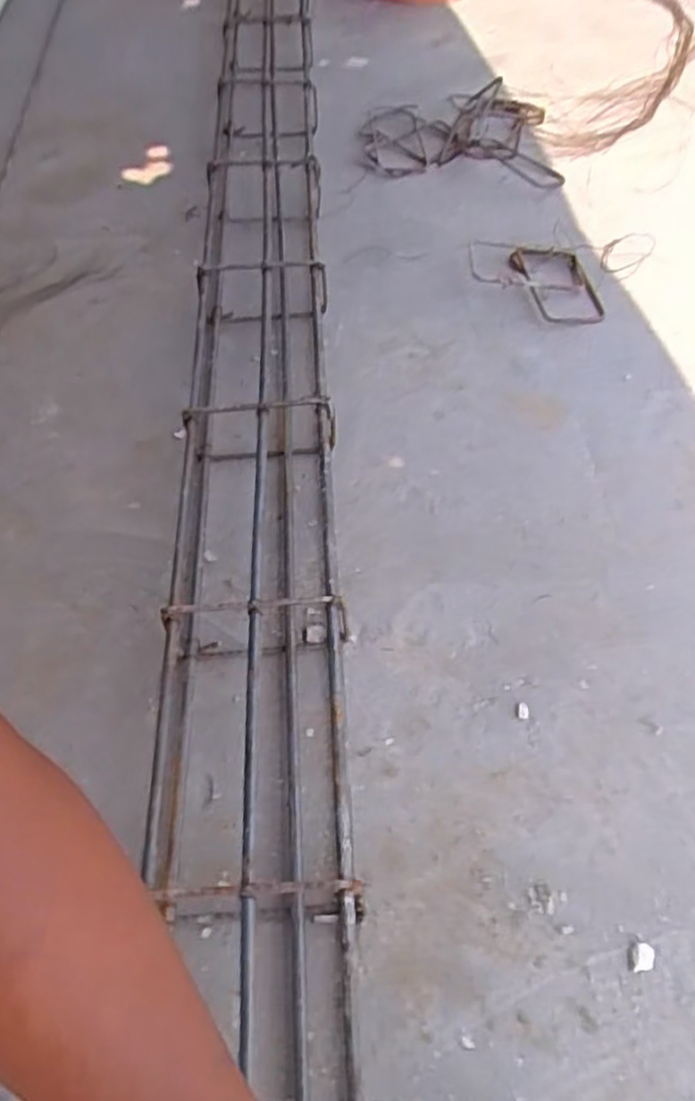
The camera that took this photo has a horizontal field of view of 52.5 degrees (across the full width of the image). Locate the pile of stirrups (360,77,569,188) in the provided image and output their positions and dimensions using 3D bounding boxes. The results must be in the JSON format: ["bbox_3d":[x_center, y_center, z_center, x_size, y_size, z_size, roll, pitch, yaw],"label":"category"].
[{"bbox_3d":[0.176,-0.660,1.115,0.341,0.091,0.247,13,58,11],"label":"pile of stirrups"}]

